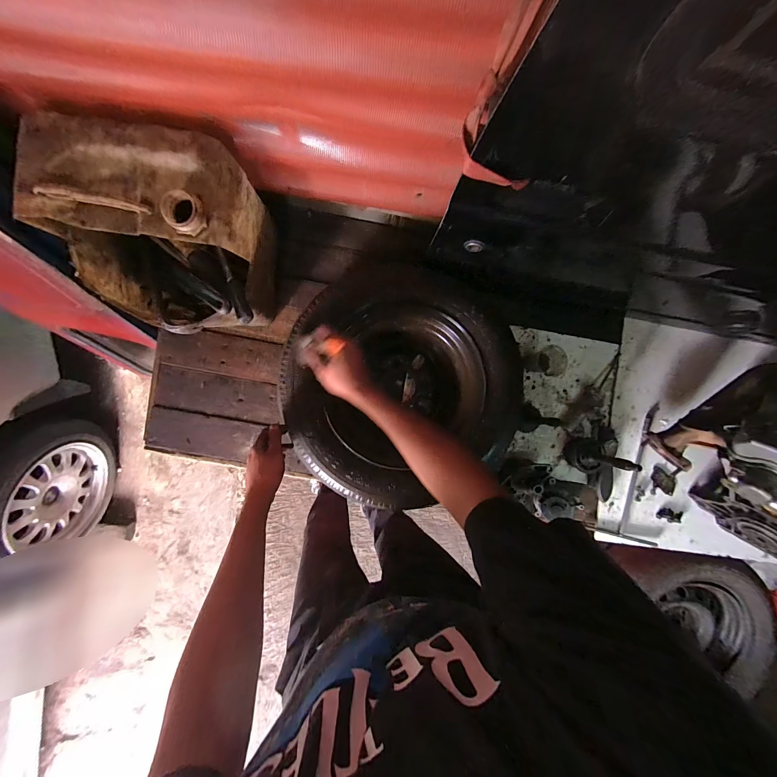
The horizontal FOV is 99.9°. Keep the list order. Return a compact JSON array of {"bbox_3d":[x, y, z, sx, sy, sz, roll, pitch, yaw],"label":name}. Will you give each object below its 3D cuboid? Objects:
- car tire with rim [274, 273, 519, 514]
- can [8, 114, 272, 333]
[{"bbox_3d":[0.019,-0.006,0.702,0.458,0.154,0.459,0,87,-6],"label":"car tire with rim"},{"bbox_3d":[-0.384,-0.237,0.573,0.293,0.250,0.263,-1,87,-6],"label":"can"}]

